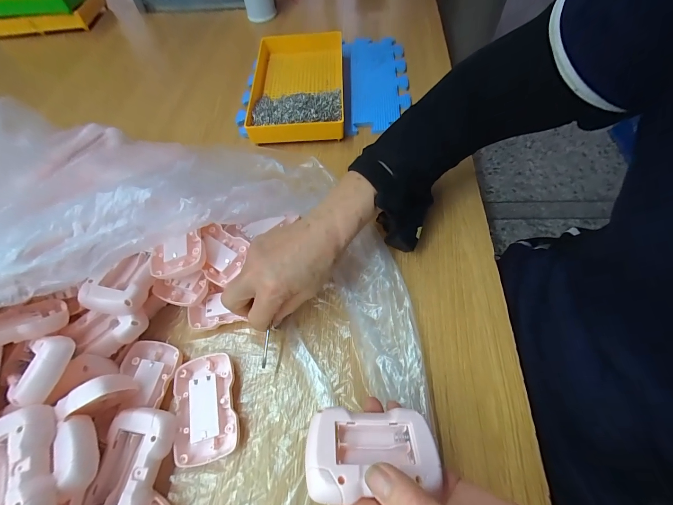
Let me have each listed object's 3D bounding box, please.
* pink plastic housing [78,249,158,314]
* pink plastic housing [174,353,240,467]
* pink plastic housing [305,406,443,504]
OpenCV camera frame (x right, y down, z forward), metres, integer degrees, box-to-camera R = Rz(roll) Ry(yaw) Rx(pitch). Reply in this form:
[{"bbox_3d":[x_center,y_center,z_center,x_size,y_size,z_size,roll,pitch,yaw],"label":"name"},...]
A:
[{"bbox_3d":[-0.212,0.027,0.301,0.047,0.031,0.066,2,58,6],"label":"pink plastic housing"},{"bbox_3d":[-0.121,0.141,0.283,0.051,0.014,0.089,-15,58,-5],"label":"pink plastic housing"},{"bbox_3d":[0.022,0.133,0.200,0.083,0.021,0.050,7,38,-2],"label":"pink plastic housing"}]

